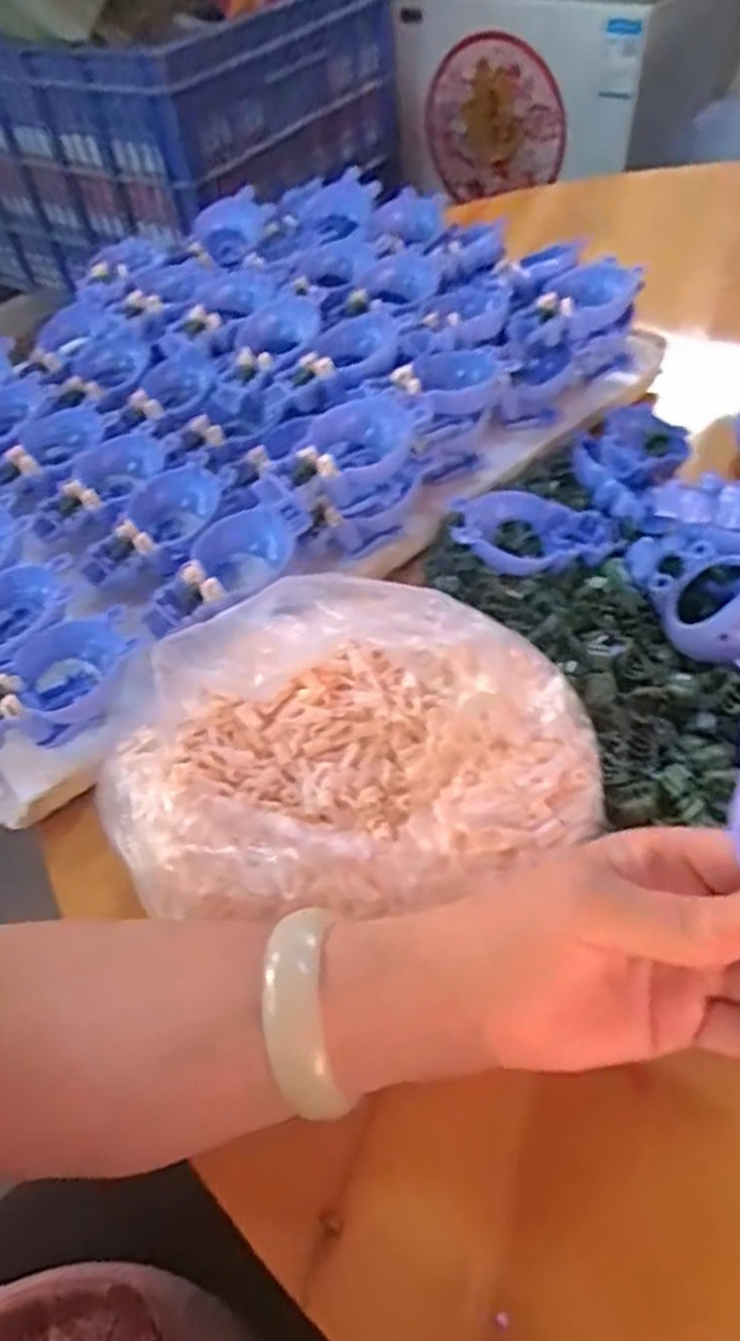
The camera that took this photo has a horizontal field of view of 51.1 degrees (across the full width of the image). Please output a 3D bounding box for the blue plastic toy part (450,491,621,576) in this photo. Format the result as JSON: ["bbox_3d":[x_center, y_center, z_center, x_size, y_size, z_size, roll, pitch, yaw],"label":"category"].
[{"bbox_3d":[0.097,-0.086,0.463,0.094,0.025,0.056,-2,50,4],"label":"blue plastic toy part"}]

